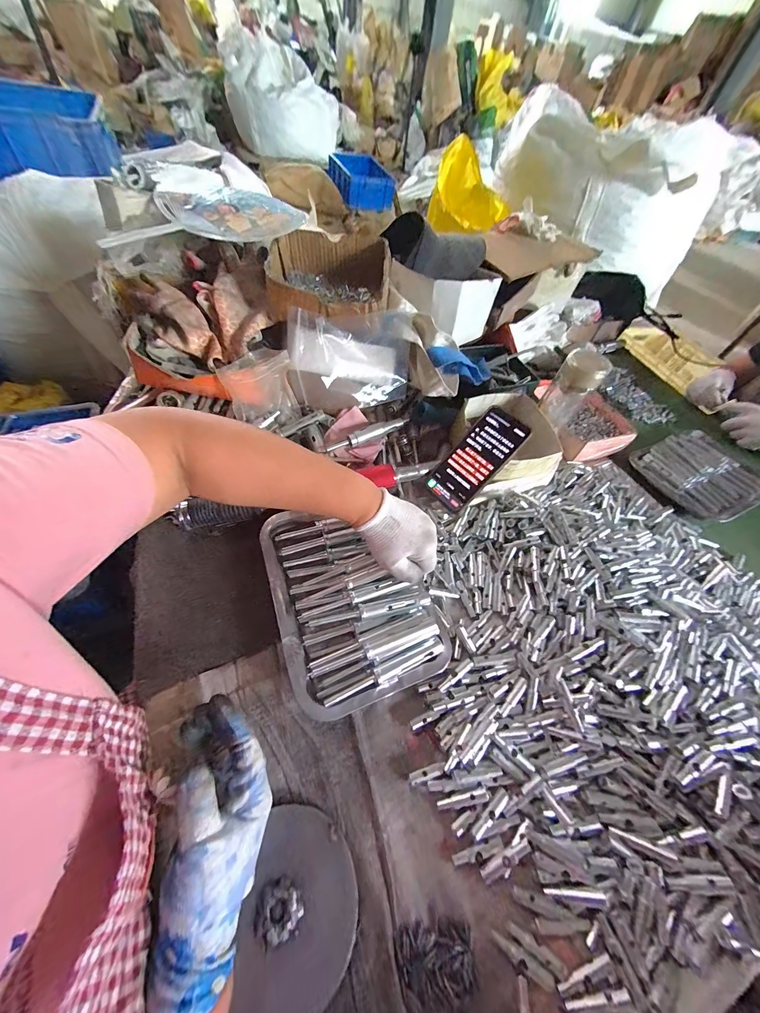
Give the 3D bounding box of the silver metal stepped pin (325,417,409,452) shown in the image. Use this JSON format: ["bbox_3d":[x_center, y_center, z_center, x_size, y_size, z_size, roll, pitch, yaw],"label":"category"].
[{"bbox_3d":[-0.016,-0.120,0.533,0.148,0.023,0.018,-23,62,-22],"label":"silver metal stepped pin"}]

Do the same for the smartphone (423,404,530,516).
[{"bbox_3d":[0.141,-0.071,0.483,0.074,0.009,0.160,44,100,20],"label":"smartphone"}]

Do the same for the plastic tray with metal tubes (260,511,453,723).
[{"bbox_3d":[-0.037,0.104,0.401,0.176,0.032,0.242,-18,62,-12],"label":"plastic tray with metal tubes"}]

